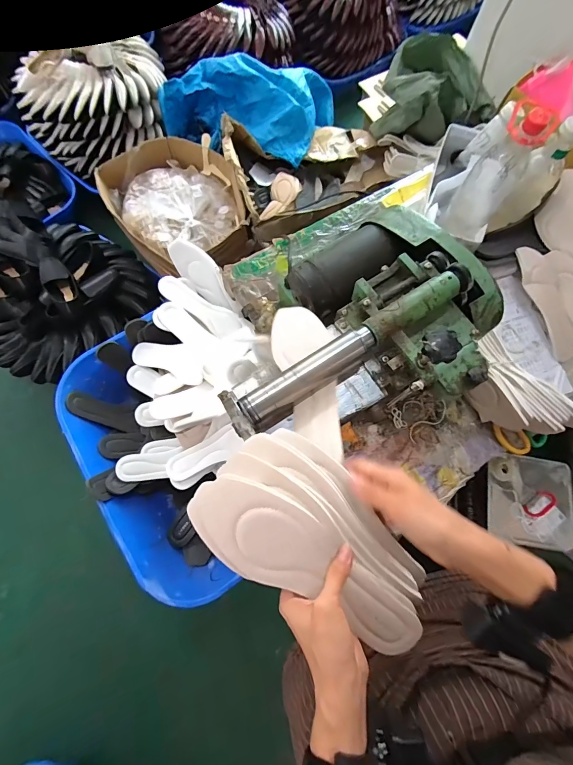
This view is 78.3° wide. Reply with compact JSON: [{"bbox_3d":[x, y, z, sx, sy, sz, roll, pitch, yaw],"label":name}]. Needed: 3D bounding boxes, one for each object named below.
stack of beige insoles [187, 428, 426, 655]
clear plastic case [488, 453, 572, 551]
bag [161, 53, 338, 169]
[{"bbox_3d":[0.032,0.162,0.356,0.243,0.052,0.142,42,78,9],"label":"stack of beige insoles"},{"bbox_3d":[0.683,0.326,0.973,0.231,0.038,0.231,11,75,1],"label":"clear plastic case"},{"bbox_3d":[-0.101,-0.929,1.256,0.652,0.230,0.379,-12,75,-5],"label":"bag"}]

